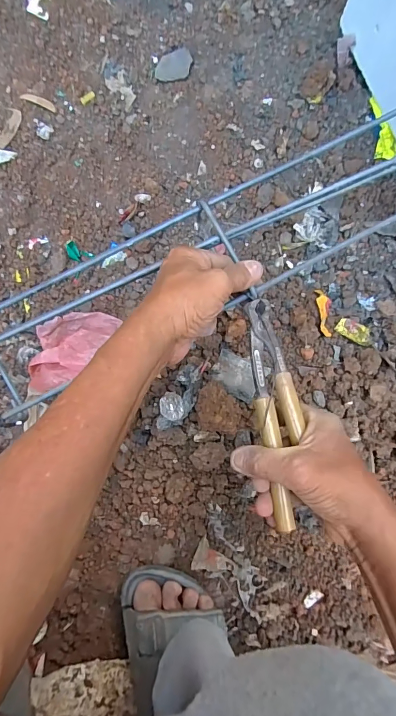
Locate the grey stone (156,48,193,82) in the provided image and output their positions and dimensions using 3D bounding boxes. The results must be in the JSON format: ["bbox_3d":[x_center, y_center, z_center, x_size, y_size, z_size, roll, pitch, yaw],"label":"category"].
[{"bbox_3d":[-0.038,-0.474,0.624,0.066,0.004,0.045,-30,88,-1],"label":"grey stone"}]

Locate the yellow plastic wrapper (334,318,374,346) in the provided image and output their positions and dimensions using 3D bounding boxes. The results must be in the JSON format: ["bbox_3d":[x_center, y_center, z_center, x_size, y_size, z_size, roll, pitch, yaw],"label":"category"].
[{"bbox_3d":[0.236,-0.038,0.570,0.057,0.014,0.025,29,88,2],"label":"yellow plastic wrapper"}]

